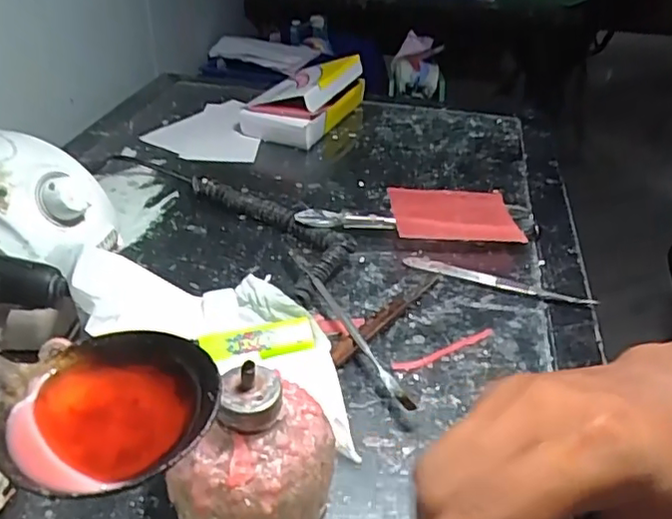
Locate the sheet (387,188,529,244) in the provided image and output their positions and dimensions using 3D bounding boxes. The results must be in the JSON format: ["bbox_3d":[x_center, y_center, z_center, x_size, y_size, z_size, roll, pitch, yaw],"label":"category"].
[{"bbox_3d":[0.097,-0.040,0.503,0.100,0.006,0.076,1,37,-6],"label":"sheet"}]

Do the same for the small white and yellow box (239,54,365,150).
[{"bbox_3d":[-0.032,-0.184,0.682,0.087,0.056,0.161,18,38,20],"label":"small white and yellow box"}]

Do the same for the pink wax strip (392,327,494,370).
[{"bbox_3d":[0.069,0.057,0.382,0.076,0.004,0.008,-16,39,-25],"label":"pink wax strip"}]

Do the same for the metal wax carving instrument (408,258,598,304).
[{"bbox_3d":[0.117,0.017,0.446,0.137,0.005,0.014,15,37,16],"label":"metal wax carving instrument"}]

